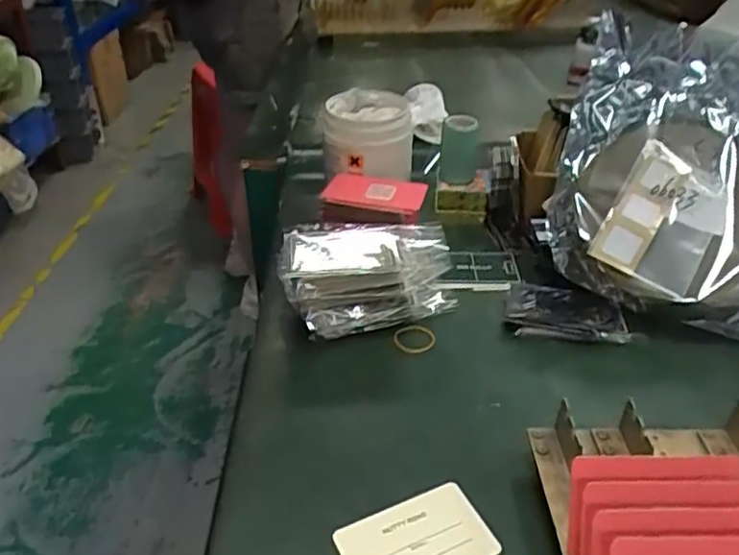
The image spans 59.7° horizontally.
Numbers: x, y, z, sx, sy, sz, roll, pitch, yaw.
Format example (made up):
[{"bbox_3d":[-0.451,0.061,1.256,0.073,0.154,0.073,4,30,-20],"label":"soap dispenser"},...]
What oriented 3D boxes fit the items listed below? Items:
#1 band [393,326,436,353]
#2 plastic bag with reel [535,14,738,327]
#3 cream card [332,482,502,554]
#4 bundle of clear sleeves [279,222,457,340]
[{"bbox_3d":[0.036,0.051,0.524,0.034,0.004,0.028,1,46,5],"label":"band"},{"bbox_3d":[0.266,-0.098,0.561,0.201,0.061,0.270,5,70,16],"label":"plastic bag with reel"},{"bbox_3d":[0.027,0.153,0.373,0.085,0.004,0.053,-15,37,-21],"label":"cream card"},{"bbox_3d":[-0.003,-0.005,0.548,0.137,0.066,0.101,-9,35,-13],"label":"bundle of clear sleeves"}]

